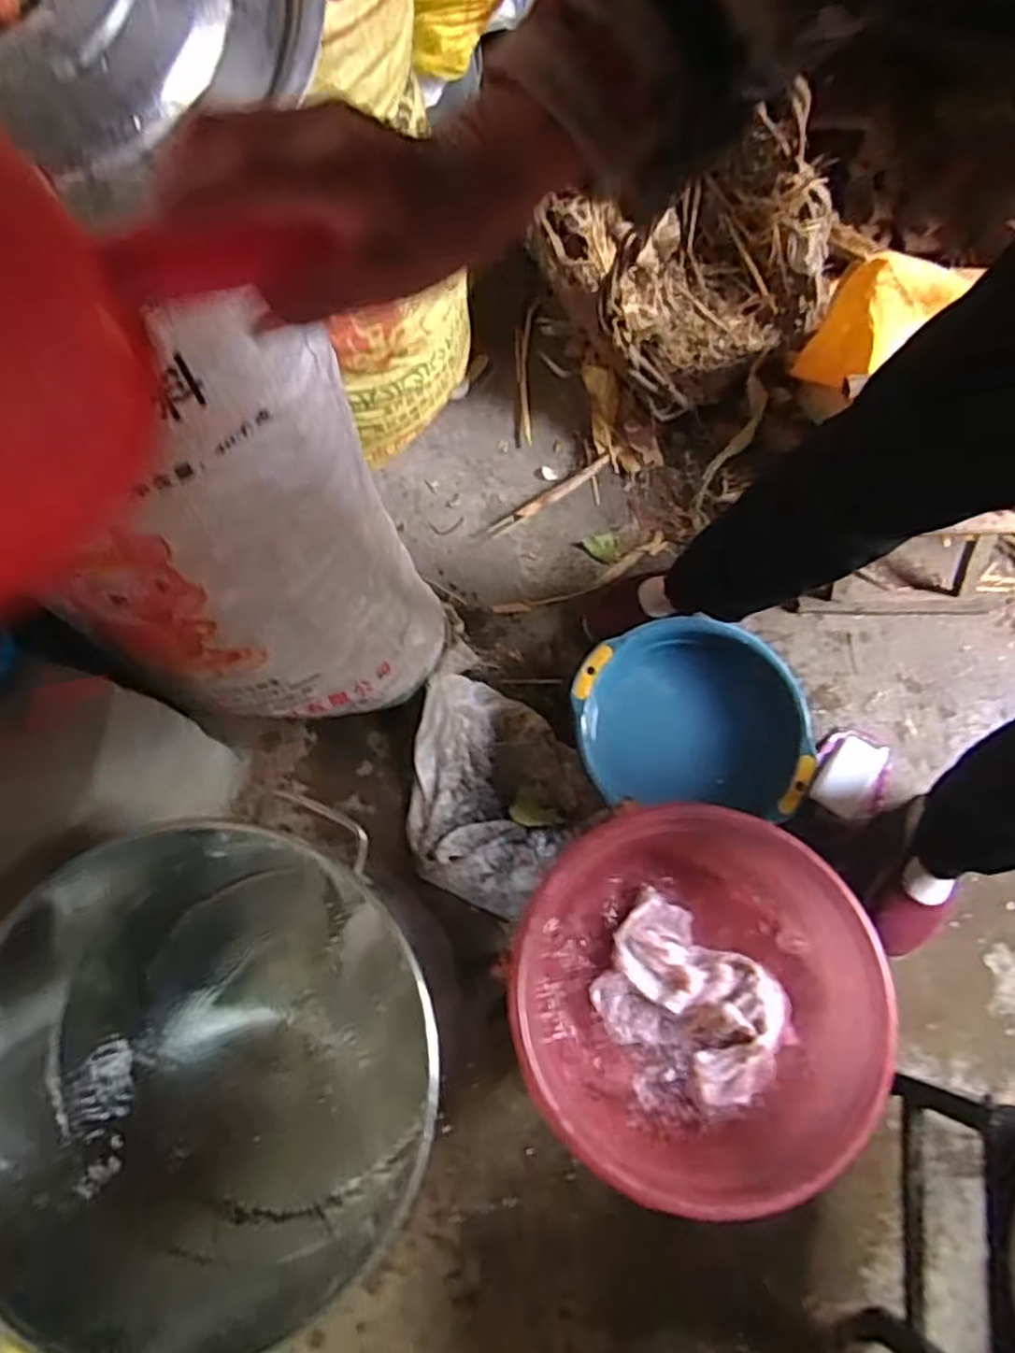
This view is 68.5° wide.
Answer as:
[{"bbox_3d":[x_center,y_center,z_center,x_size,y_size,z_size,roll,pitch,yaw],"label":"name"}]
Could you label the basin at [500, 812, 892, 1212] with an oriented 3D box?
[{"bbox_3d":[0.171,0.296,0.698,0.311,0.097,0.319,0,73,0],"label":"basin"}]

